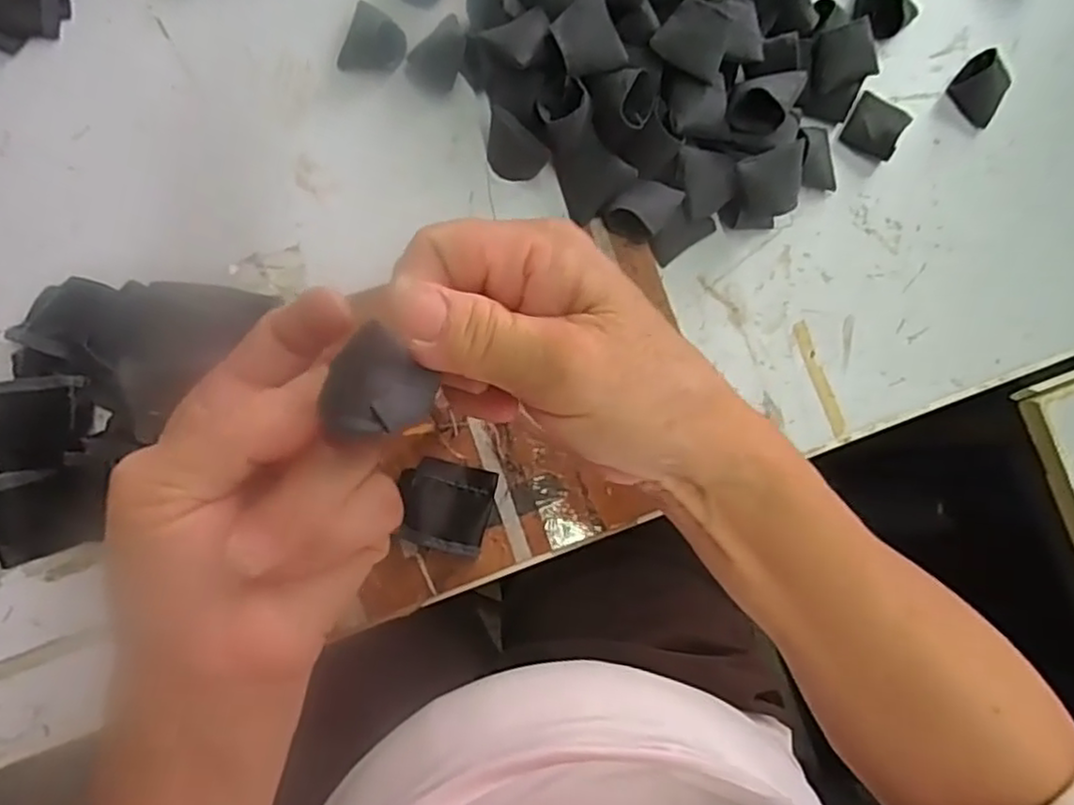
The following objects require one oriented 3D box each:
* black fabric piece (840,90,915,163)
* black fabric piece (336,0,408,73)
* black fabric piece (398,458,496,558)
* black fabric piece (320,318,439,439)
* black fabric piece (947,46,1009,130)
[{"bbox_3d":[0.222,-0.179,0.449,0.035,0.016,0.039,33,81,-2],"label":"black fabric piece"},{"bbox_3d":[-0.100,-0.219,0.422,0.036,0.024,0.030,20,82,-4],"label":"black fabric piece"},{"bbox_3d":[-0.050,0.058,0.388,0.048,0.008,0.048,14,82,-5],"label":"black fabric piece"},{"bbox_3d":[-0.040,-0.002,0.177,0.030,0.006,0.027,41,73,-43],"label":"black fabric piece"},{"bbox_3d":[0.297,-0.208,0.458,0.027,0.024,0.038,-43,90,-9],"label":"black fabric piece"}]

